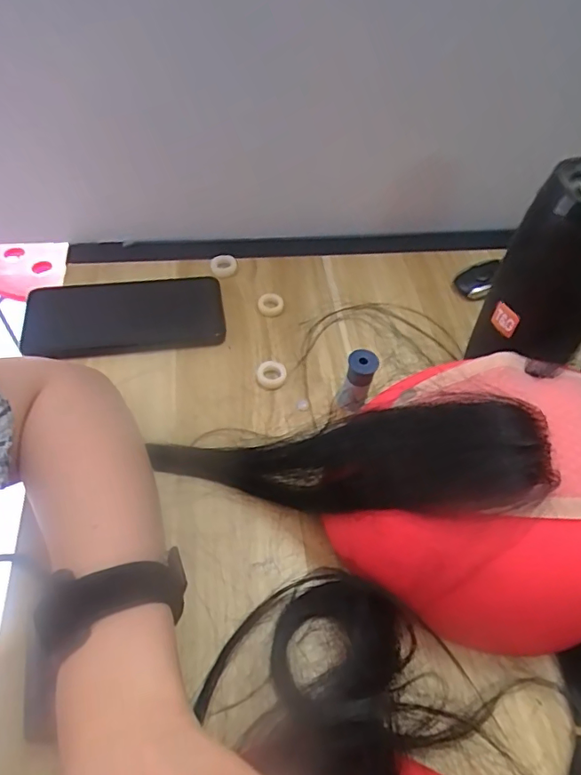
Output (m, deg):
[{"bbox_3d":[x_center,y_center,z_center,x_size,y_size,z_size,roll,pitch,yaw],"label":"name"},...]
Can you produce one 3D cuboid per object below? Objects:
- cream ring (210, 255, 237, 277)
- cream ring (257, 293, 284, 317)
[{"bbox_3d":[-0.062,-0.112,0.472,0.025,0.006,0.025,2,54,-2],"label":"cream ring"},{"bbox_3d":[-0.017,-0.073,0.445,0.022,0.010,0.021,2,54,-2],"label":"cream ring"}]

